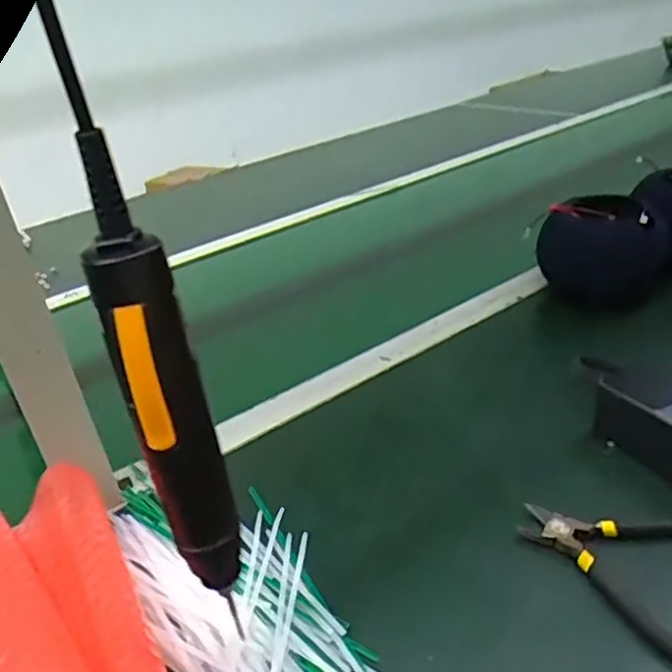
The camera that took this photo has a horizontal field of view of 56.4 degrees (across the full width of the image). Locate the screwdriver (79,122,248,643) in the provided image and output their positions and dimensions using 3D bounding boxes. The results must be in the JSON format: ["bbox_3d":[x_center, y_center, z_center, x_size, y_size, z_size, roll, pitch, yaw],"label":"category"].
[{"bbox_3d":[-0.072,0.033,0.265,0.030,0.215,0.037,-7,30,0],"label":"screwdriver"}]

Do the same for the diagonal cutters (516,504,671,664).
[{"bbox_3d":[0.190,0.143,0.405,0.137,0.012,0.121,16,37,34],"label":"diagonal cutters"}]

